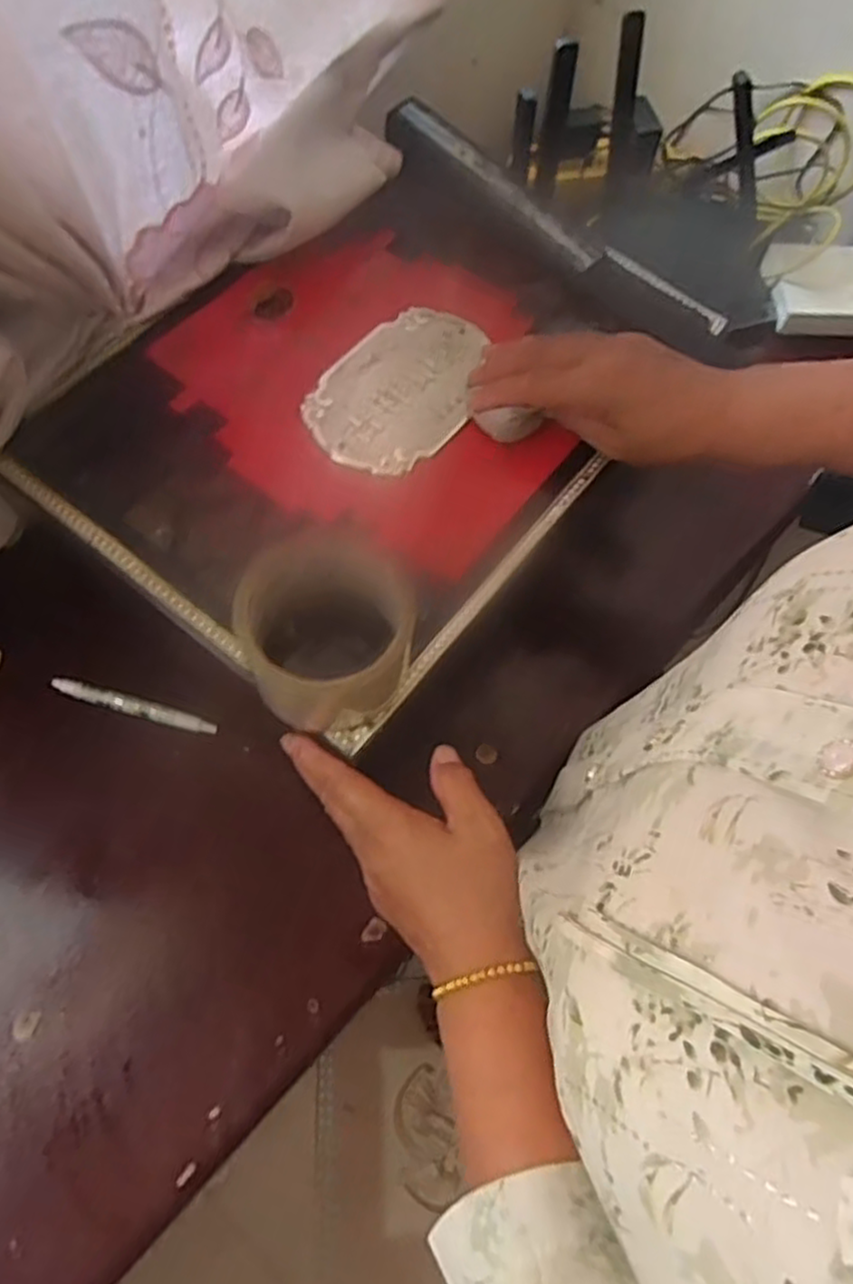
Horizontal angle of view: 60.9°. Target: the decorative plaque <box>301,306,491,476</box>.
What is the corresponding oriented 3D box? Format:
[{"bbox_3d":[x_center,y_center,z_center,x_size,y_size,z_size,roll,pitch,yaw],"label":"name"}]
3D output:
[{"bbox_3d":[-0.017,-0.169,0.485,0.091,0.014,0.138,34,68,11],"label":"decorative plaque"}]

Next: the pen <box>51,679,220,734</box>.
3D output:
[{"bbox_3d":[-0.205,0.045,0.509,0.119,0.007,0.013,16,66,4],"label":"pen"}]

